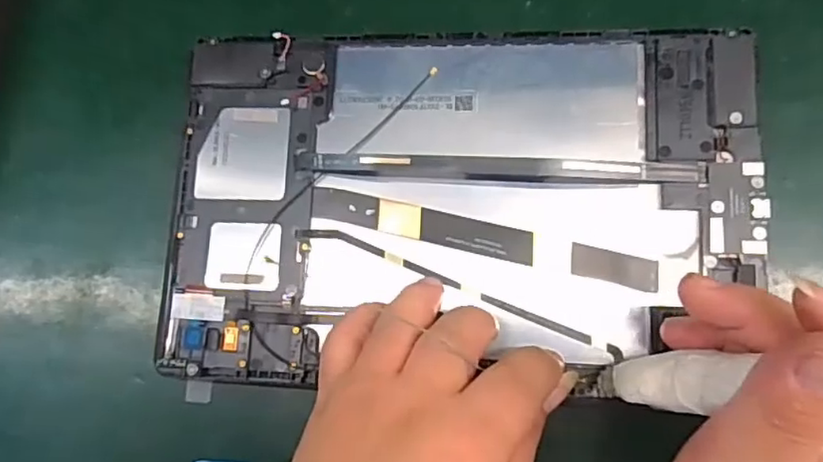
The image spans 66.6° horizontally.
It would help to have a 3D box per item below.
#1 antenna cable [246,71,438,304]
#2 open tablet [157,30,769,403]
[{"bbox_3d":[-0.035,-0.024,0.267,0.016,0.004,0.128,38,89,9],"label":"antenna cable"},{"bbox_3d":[0.017,-0.011,0.260,0.237,0.009,0.146,0,84,6],"label":"open tablet"}]

